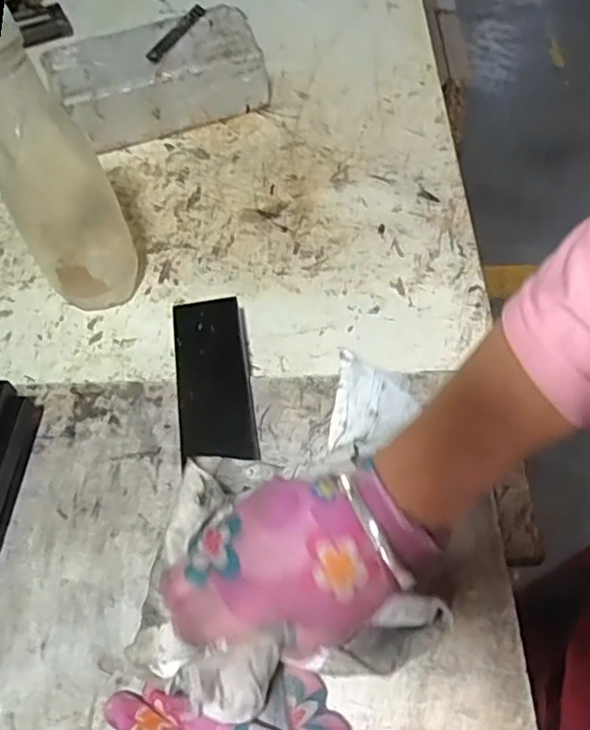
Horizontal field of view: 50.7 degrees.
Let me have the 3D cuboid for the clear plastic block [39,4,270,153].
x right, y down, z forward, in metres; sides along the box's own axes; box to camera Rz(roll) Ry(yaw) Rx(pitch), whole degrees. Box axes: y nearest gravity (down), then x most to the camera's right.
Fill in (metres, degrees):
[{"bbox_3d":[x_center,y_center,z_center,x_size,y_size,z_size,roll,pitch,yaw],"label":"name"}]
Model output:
[{"bbox_3d":[-0.137,-0.293,0.638,0.211,0.069,0.100,-19,57,-9],"label":"clear plastic block"}]

